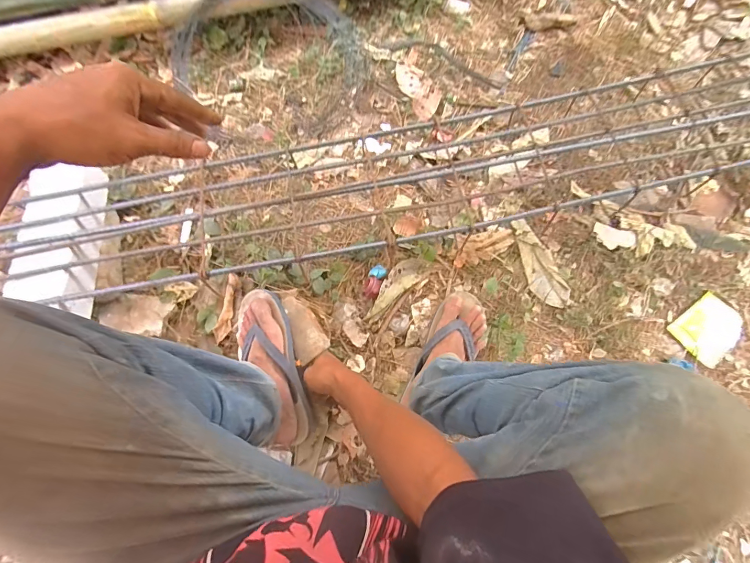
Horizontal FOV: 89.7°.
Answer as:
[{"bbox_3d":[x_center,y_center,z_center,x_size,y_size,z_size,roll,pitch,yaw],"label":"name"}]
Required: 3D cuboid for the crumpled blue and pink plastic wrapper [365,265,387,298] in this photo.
[{"bbox_3d":[0.000,-0.001,0.768,0.032,0.010,0.066,20,75,6],"label":"crumpled blue and pink plastic wrapper"}]

